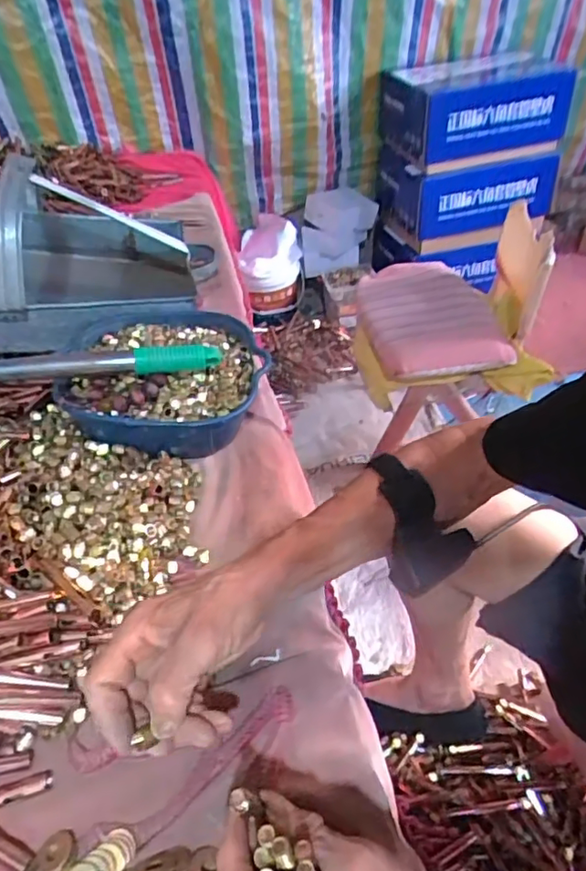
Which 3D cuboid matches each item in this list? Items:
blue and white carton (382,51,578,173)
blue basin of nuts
[{"bbox_3d":[0.498,-0.936,1.606,0.402,0.194,0.374,-10,42,-7],"label":"blue and white carton"},{"bbox_3d":[-0.143,-0.068,0.661,0.216,0.092,0.223,-2,42,2],"label":"blue basin of nuts"}]

